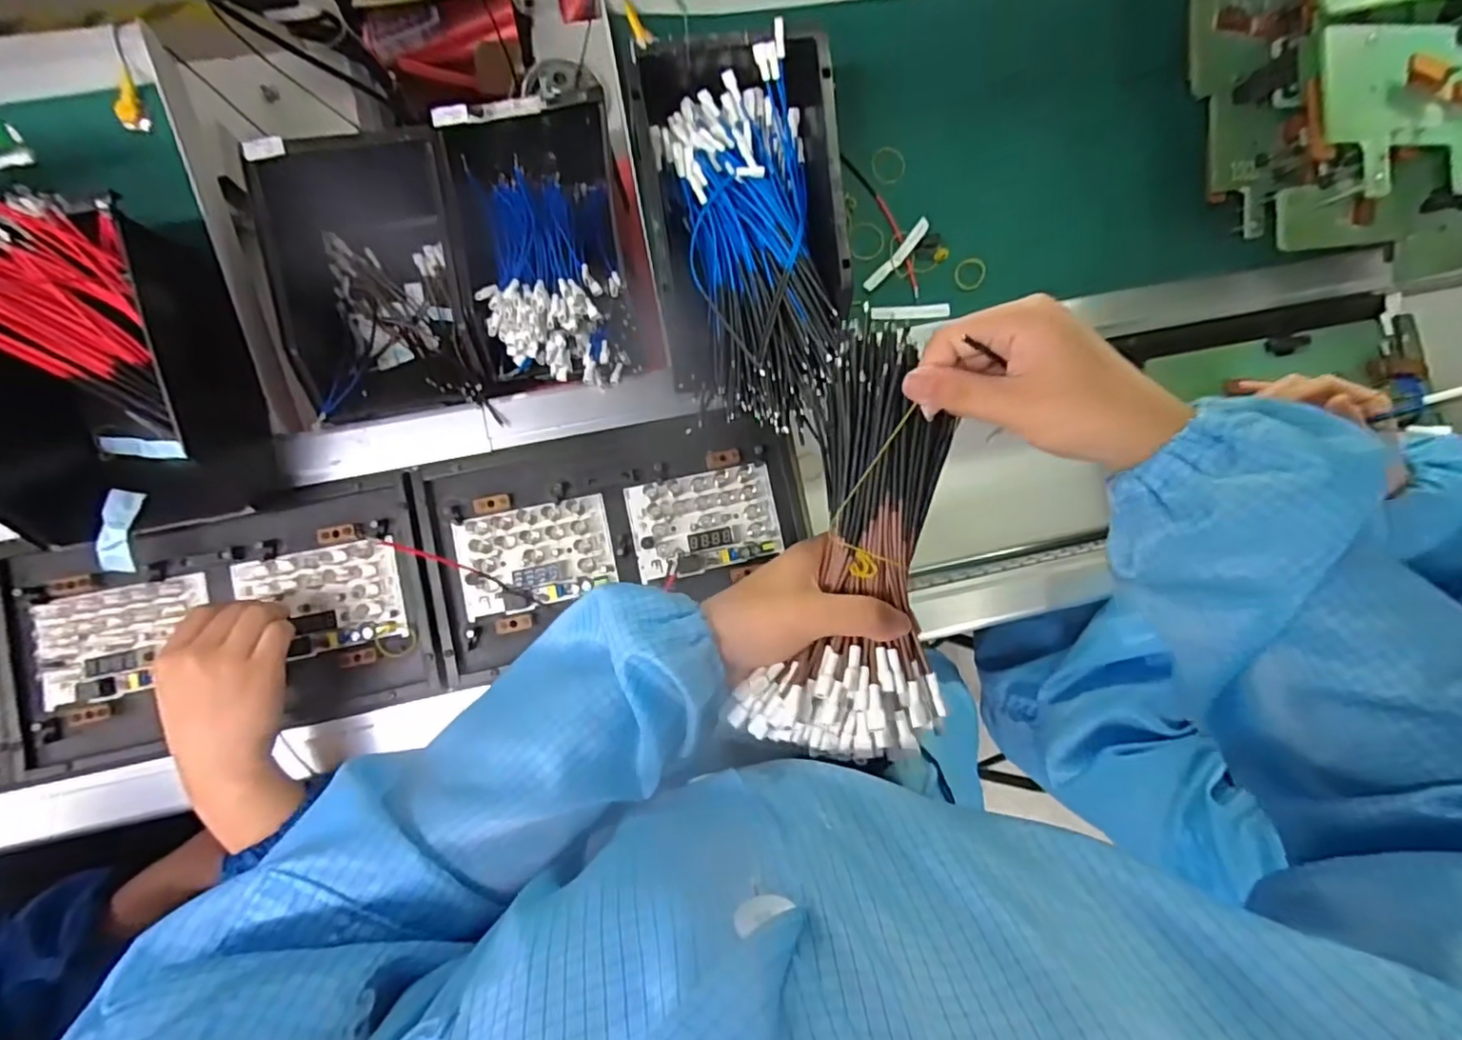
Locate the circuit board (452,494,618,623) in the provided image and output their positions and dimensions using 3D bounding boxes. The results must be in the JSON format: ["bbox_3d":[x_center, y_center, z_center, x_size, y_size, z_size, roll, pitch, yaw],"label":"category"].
[{"bbox_3d":[-0.175,0.032,0.565,0.133,0.012,0.088,-12,89,-9],"label":"circuit board"}]

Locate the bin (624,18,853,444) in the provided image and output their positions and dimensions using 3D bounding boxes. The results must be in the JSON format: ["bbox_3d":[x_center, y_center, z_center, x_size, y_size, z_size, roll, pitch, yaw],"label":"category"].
[{"bbox_3d":[0.012,-0.225,0.493,0.149,0.081,0.298,-8,88,-9],"label":"bin"}]

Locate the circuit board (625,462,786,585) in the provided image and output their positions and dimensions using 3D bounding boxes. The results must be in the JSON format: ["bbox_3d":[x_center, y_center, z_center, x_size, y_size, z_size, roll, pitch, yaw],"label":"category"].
[{"bbox_3d":[-0.022,0.001,0.582,0.135,0.016,0.088,-11,89,-9],"label":"circuit board"}]

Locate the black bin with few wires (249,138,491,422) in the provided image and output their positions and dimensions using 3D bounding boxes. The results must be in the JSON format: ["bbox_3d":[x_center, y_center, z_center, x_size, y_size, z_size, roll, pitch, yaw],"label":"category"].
[{"bbox_3d":[-0.321,-0.210,0.595,0.154,0.116,0.229,-11,89,-9],"label":"black bin with few wires"}]

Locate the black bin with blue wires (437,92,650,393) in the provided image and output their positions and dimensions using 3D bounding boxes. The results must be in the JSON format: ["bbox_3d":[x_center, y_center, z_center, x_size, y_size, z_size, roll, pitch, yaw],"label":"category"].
[{"bbox_3d":[-0.173,-0.255,0.597,0.152,0.106,0.263,-11,89,-9],"label":"black bin with blue wires"}]

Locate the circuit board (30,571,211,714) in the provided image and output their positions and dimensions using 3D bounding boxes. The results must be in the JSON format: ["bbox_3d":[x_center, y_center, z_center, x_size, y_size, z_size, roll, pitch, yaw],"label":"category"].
[{"bbox_3d":[-0.517,0.103,0.531,0.128,0.013,0.088,-11,89,-9],"label":"circuit board"}]

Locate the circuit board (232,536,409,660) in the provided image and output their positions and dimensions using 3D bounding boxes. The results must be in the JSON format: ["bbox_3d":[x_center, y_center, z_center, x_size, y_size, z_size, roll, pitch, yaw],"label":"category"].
[{"bbox_3d":[-0.357,0.070,0.547,0.131,0.017,0.087,-11,89,-9],"label":"circuit board"}]

